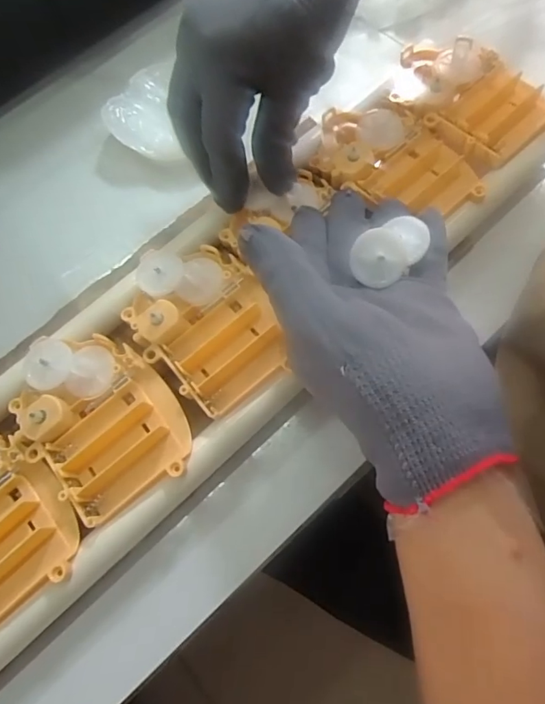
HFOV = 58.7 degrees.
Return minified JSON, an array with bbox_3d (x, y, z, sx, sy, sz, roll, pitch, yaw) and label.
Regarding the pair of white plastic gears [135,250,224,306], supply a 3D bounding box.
[{"bbox_3d":[-0.053,-0.043,0.275,0.050,0.006,0.026,11,71,9],"label":"pair of white plastic gears"}]

